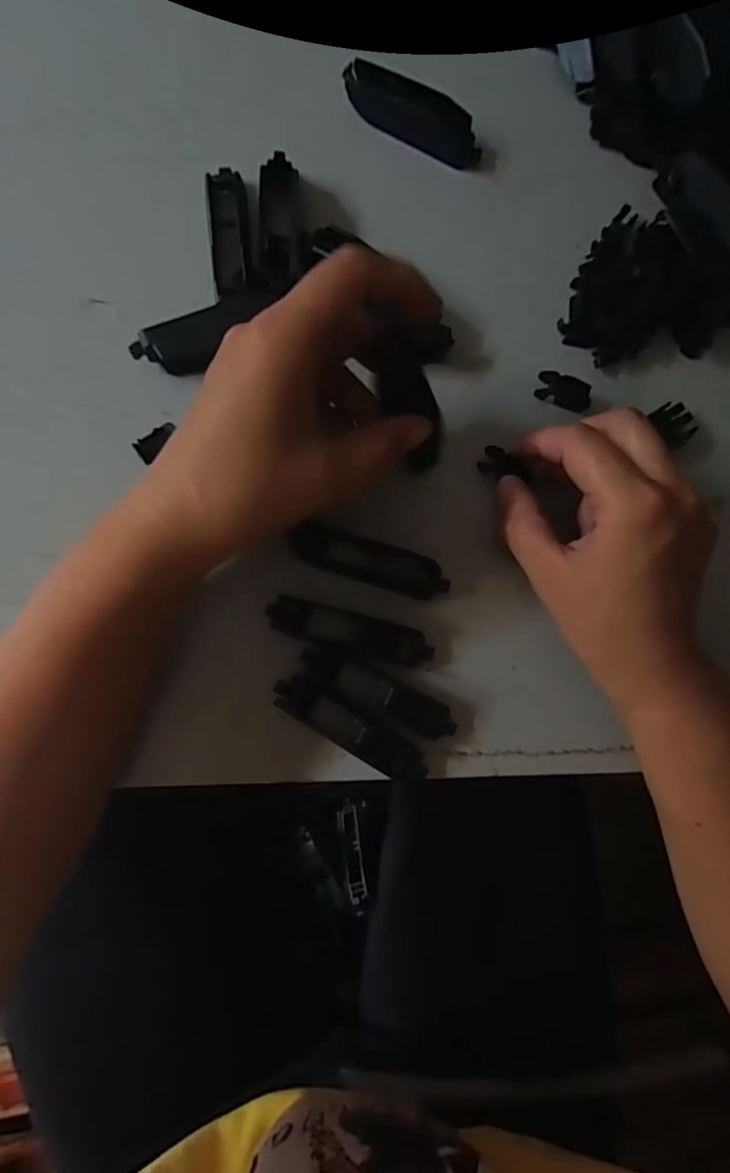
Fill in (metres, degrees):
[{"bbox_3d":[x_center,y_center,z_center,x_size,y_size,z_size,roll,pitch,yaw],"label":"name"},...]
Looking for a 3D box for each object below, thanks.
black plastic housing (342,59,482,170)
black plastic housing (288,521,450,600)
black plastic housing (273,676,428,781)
[{"bbox_3d":[0.025,-0.240,0.278,0.074,0.016,0.018,20,83,-6],"label":"black plastic housing"},{"bbox_3d":[0.002,-0.011,0.250,0.073,0.009,0.019,17,83,-6],"label":"black plastic housing"},{"bbox_3d":[-0.005,0.063,0.236,0.075,0.013,0.016,33,82,-4],"label":"black plastic housing"}]

